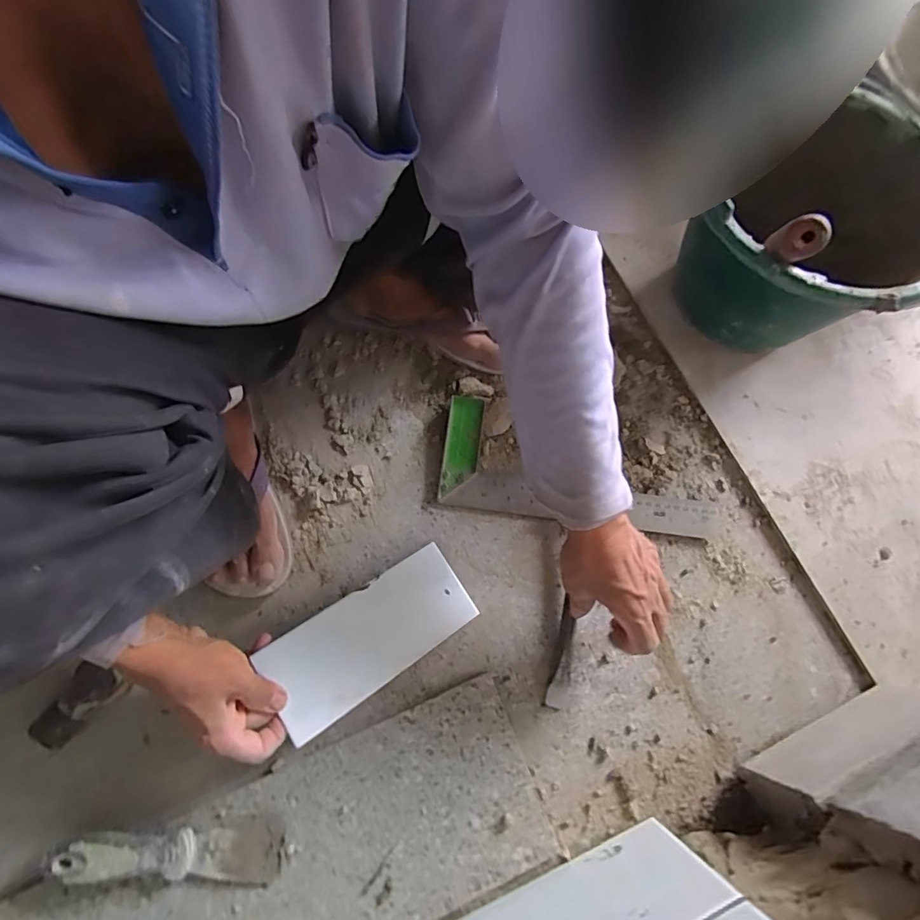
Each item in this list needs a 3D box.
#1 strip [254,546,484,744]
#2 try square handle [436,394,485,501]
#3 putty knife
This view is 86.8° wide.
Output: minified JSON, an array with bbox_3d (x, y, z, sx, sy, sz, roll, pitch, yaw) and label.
[{"bbox_3d":[-0.081,0.163,0.457,0.190,0.009,0.086,-30,79,-24],"label":"strip"},{"bbox_3d":[0.002,-0.014,0.549,0.037,0.019,0.119,8,72,2],"label":"try square handle"},{"bbox_3d":[-0.236,0.323,0.396,0.171,0.018,0.039,9,71,-13],"label":"putty knife"}]

